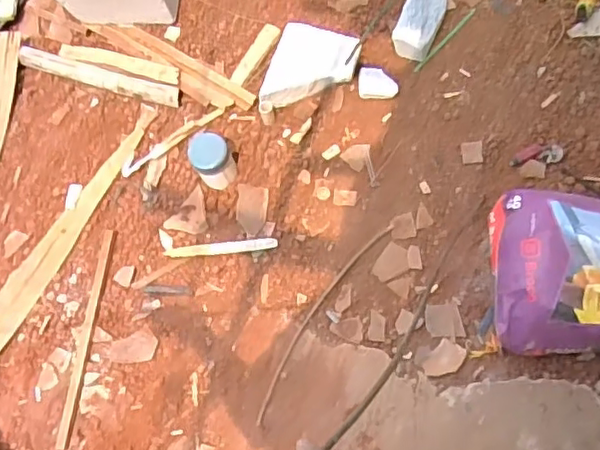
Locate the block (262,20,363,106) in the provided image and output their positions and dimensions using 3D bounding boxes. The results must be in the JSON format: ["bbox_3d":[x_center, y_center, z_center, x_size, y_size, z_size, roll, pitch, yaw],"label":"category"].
[{"bbox_3d":[0.028,-0.378,1.518,0.201,0.055,0.223,15,73,9],"label":"block"}]

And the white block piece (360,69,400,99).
[{"bbox_3d":[0.195,-0.353,1.535,0.093,0.018,0.080,0,71,4],"label":"white block piece"}]

